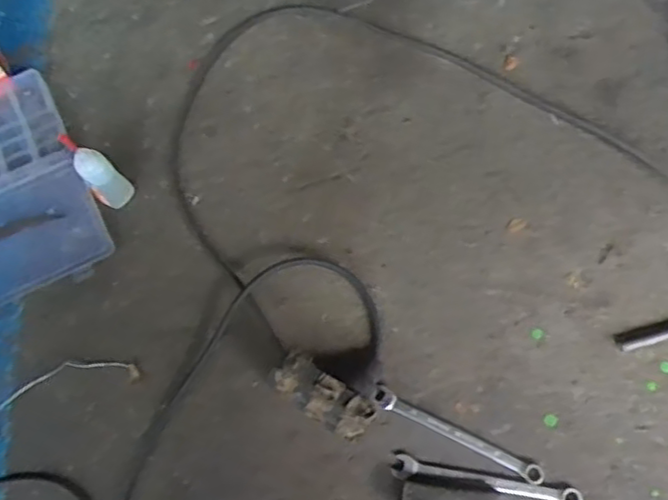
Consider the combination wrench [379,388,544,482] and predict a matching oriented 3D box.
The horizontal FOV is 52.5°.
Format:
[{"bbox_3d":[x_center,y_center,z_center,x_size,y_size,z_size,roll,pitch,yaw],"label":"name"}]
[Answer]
[{"bbox_3d":[0.108,0.162,0.589,0.155,0.007,0.017,26,74,10],"label":"combination wrench"}]

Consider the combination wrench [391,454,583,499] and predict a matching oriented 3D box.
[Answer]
[{"bbox_3d":[0.131,0.201,0.582,0.159,0.009,0.019,10,72,5],"label":"combination wrench"}]

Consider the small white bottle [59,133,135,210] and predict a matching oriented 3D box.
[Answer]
[{"bbox_3d":[-0.218,-0.073,0.623,0.031,0.106,0.033,-41,75,-11],"label":"small white bottle"}]

